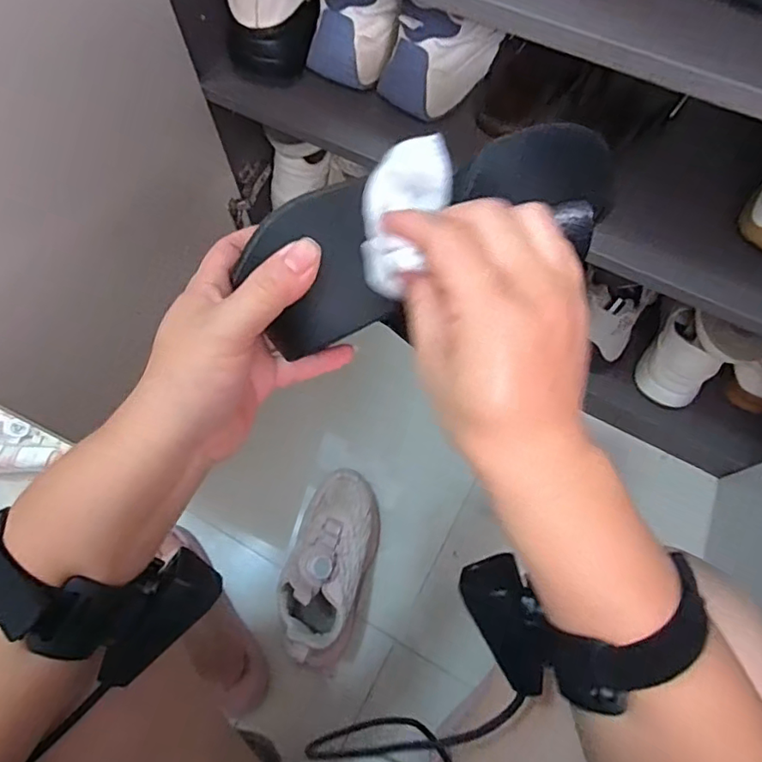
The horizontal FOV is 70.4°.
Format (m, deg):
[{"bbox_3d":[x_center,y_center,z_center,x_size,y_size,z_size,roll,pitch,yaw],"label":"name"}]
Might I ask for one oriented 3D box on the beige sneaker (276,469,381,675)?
[{"bbox_3d":[-0.065,0.236,0.707,0.102,0.112,0.247,17,68,8],"label":"beige sneaker"}]

